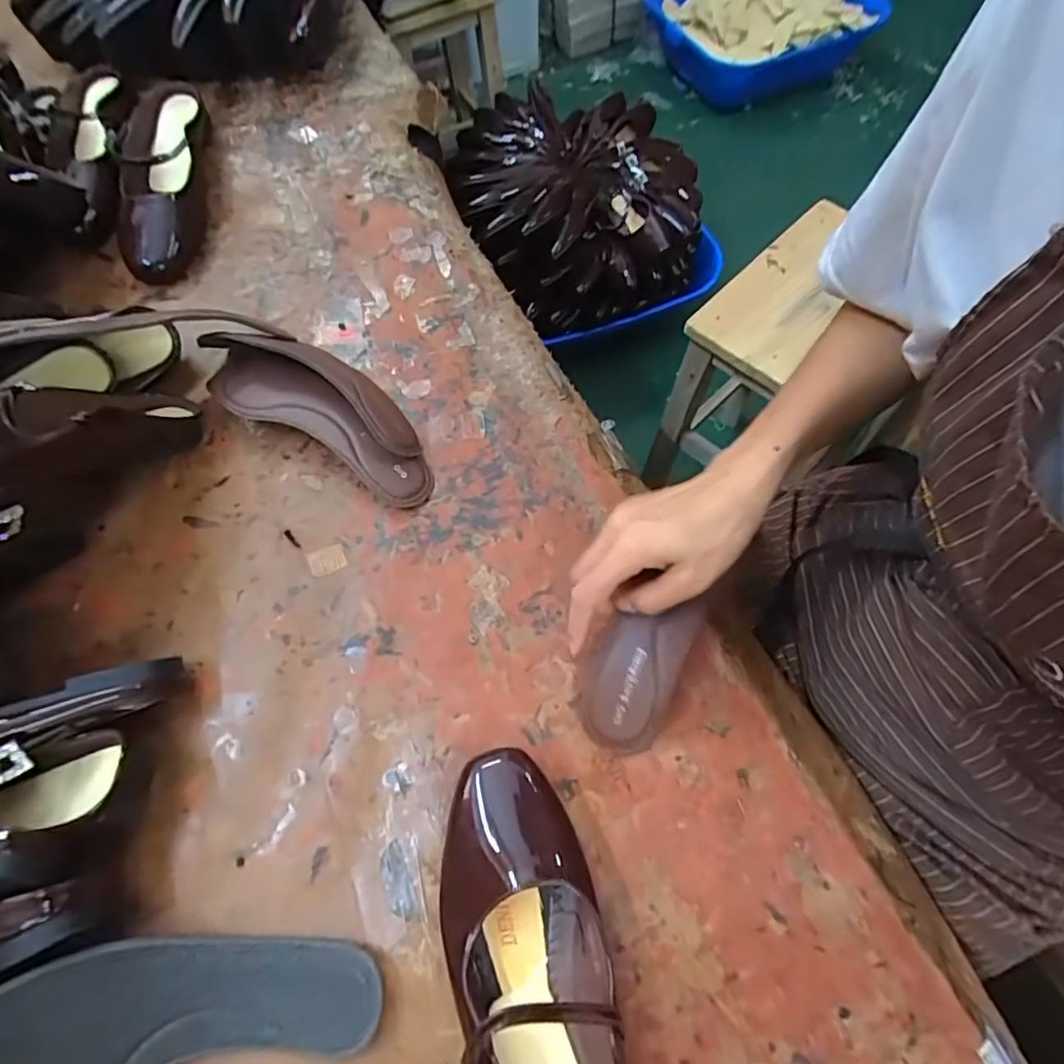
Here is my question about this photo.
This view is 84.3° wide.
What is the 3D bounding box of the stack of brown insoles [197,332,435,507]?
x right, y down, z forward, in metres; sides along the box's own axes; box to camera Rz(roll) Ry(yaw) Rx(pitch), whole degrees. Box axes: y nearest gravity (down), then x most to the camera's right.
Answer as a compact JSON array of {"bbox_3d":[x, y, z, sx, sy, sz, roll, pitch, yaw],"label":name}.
[{"bbox_3d":[-0.177,-0.111,0.481,0.237,0.051,0.083,27,69,13],"label":"stack of brown insoles"}]

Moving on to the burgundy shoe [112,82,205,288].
[{"bbox_3d":[-0.373,-0.354,0.588,0.086,0.058,0.225,-6,65,-1],"label":"burgundy shoe"}]

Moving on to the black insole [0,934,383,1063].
[{"bbox_3d":[-0.190,0.255,0.307,0.210,0.049,0.074,2,63,-23],"label":"black insole"}]

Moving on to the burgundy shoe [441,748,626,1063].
[{"bbox_3d":[-0.001,0.242,0.310,0.086,0.065,0.233,-10,66,-3],"label":"burgundy shoe"}]

